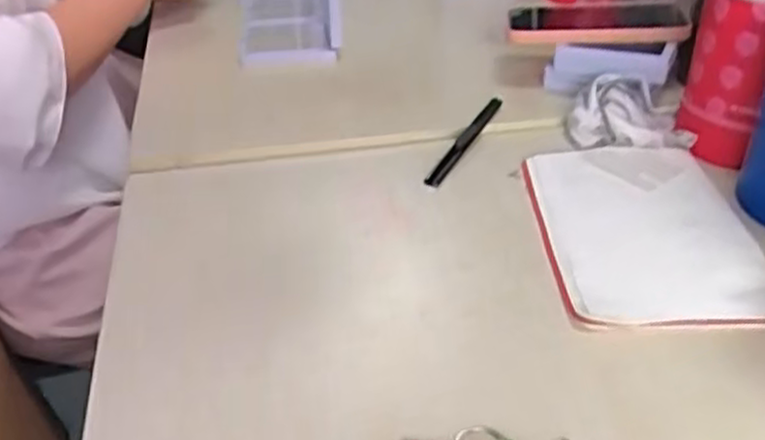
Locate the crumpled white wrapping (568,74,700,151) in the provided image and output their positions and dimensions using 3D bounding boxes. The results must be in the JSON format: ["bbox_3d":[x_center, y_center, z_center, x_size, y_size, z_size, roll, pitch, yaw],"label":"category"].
[{"bbox_3d":[0.192,-0.085,0.598,0.089,0.032,0.060,3,34,6],"label":"crumpled white wrapping"}]

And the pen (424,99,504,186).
[{"bbox_3d":[0.064,-0.062,0.598,0.012,0.007,0.134,15,37,22],"label":"pen"}]

